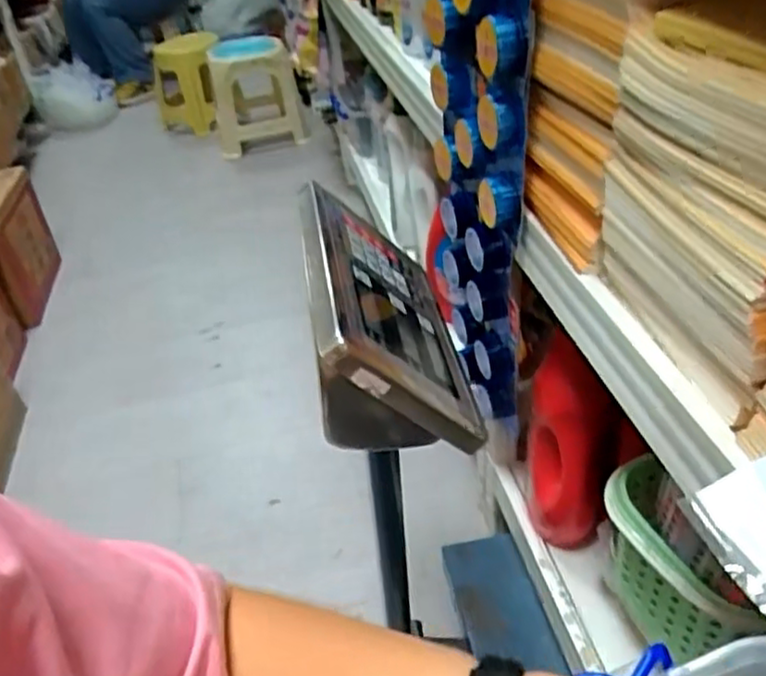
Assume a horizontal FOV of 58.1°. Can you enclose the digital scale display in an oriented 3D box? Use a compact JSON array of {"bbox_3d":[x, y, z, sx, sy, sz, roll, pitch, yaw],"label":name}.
[{"bbox_3d":[0.000,-0.021,0.544,0.109,0.105,0.233,-9,37,-3],"label":"digital scale display"}]

